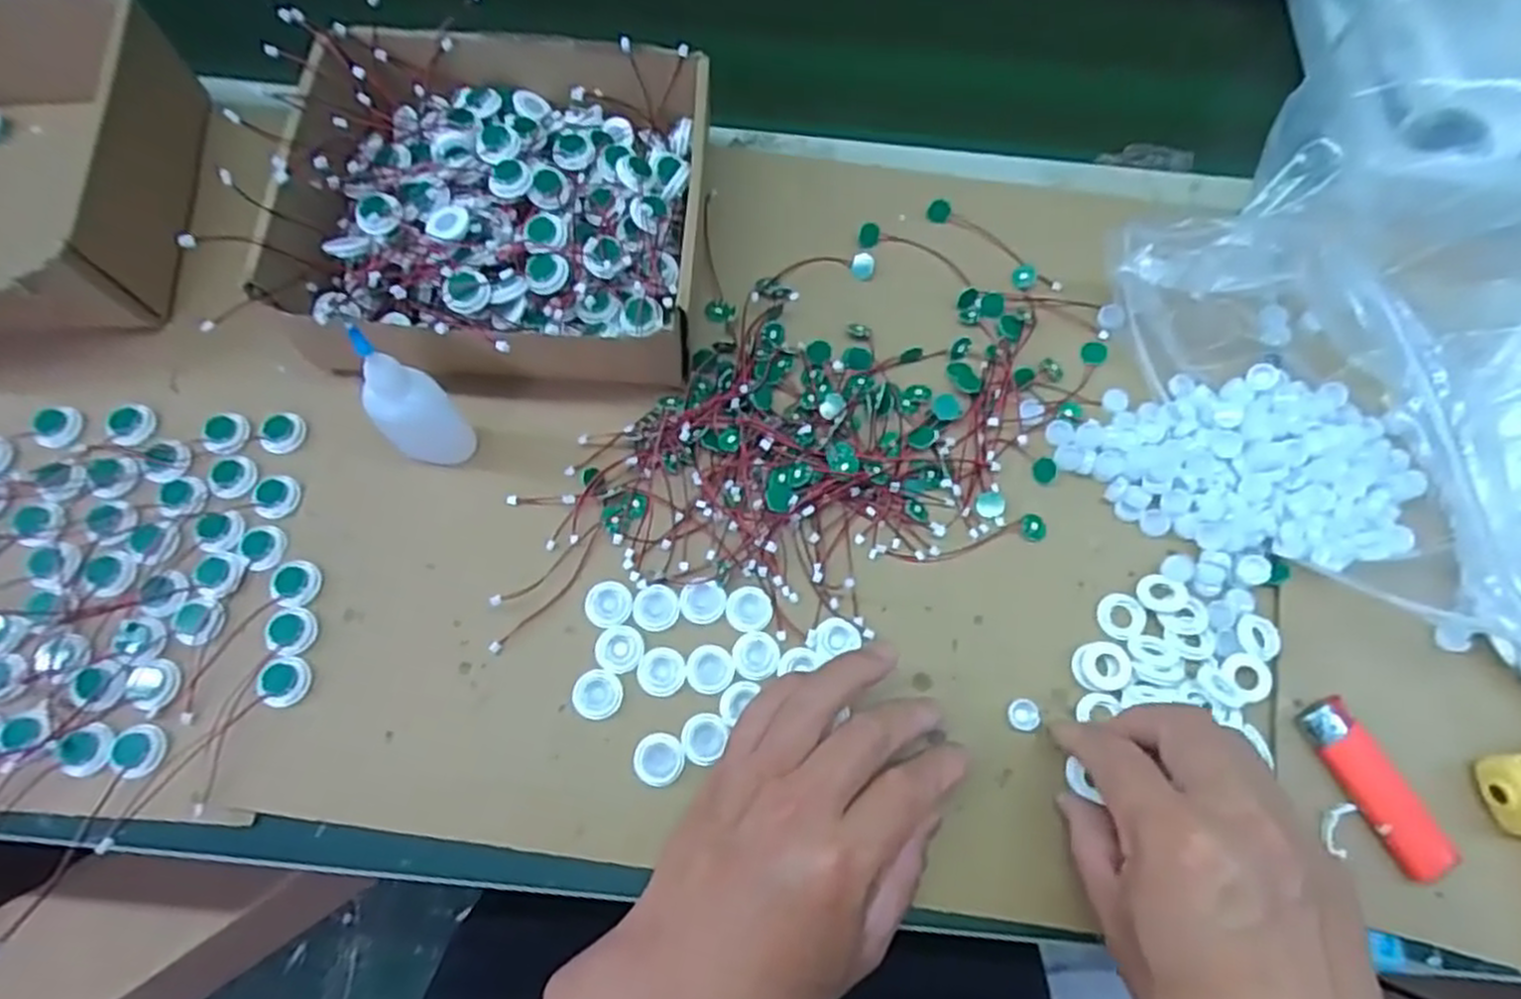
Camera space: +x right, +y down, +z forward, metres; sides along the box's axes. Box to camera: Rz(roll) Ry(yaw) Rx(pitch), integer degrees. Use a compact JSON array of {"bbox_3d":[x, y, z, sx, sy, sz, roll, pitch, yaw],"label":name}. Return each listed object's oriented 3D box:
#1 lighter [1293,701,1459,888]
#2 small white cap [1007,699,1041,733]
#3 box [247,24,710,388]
[{"bbox_3d":[0.282,0.131,0.358,0.025,0.010,0.080,-24,73,-8],"label":"lighter"},{"bbox_3d":[0.126,0.103,0.374,0.015,0.004,0.015,0,72,-1],"label":"small white cap"},{"bbox_3d":[-0.138,-0.156,0.423,0.214,0.065,0.198,0,72,-1],"label":"box"}]

